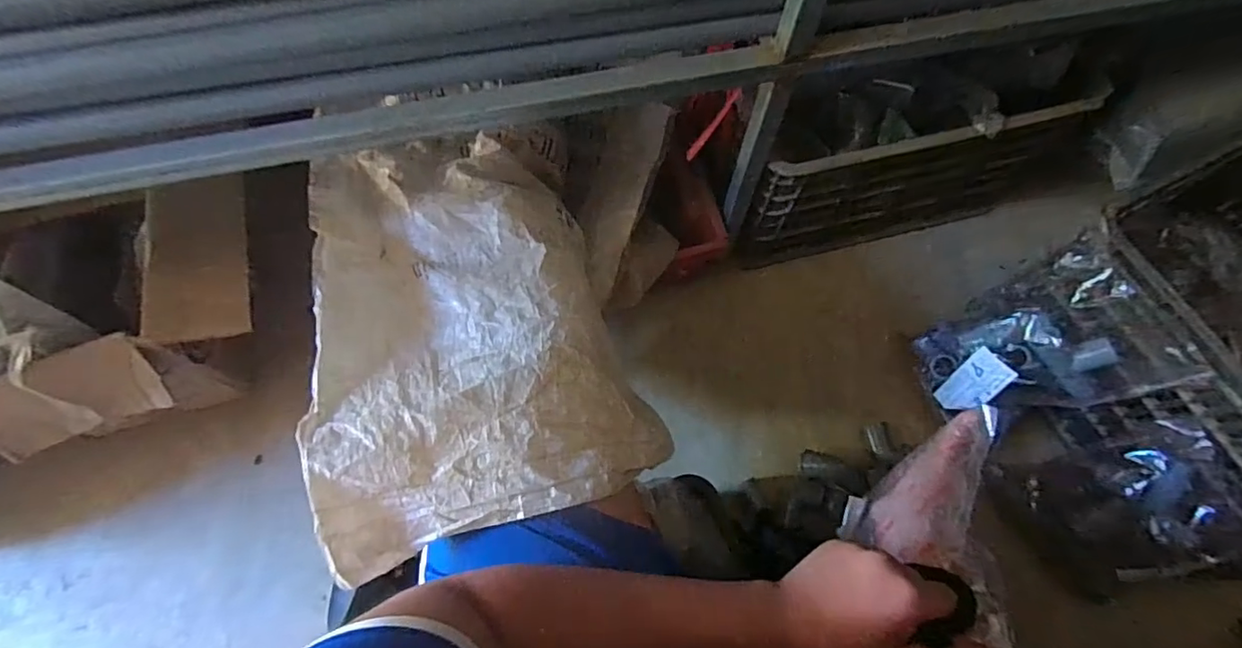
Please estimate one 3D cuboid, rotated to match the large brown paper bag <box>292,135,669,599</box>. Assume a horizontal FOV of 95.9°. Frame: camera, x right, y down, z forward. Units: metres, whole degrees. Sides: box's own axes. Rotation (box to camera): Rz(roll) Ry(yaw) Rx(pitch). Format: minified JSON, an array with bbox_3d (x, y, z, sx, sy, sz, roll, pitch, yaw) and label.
[{"bbox_3d":[-0.162,-0.031,0.570,0.288,0.141,0.459,-20,70,-7],"label":"large brown paper bag"}]

